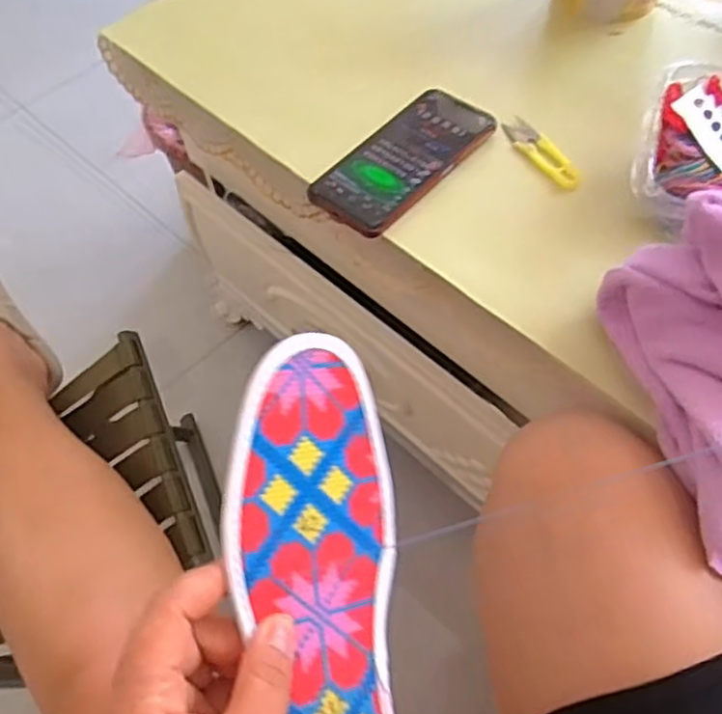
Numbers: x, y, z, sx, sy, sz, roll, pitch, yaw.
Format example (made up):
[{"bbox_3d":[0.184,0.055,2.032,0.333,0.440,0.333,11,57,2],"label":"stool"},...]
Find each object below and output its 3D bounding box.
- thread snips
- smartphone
[{"bbox_3d":[0.150,-0.170,0.577,0.027,0.006,0.088,-28,60,-14],"label":"thread snips"},{"bbox_3d":[0.034,-0.165,0.575,0.079,0.016,0.162,38,67,24],"label":"smartphone"}]

